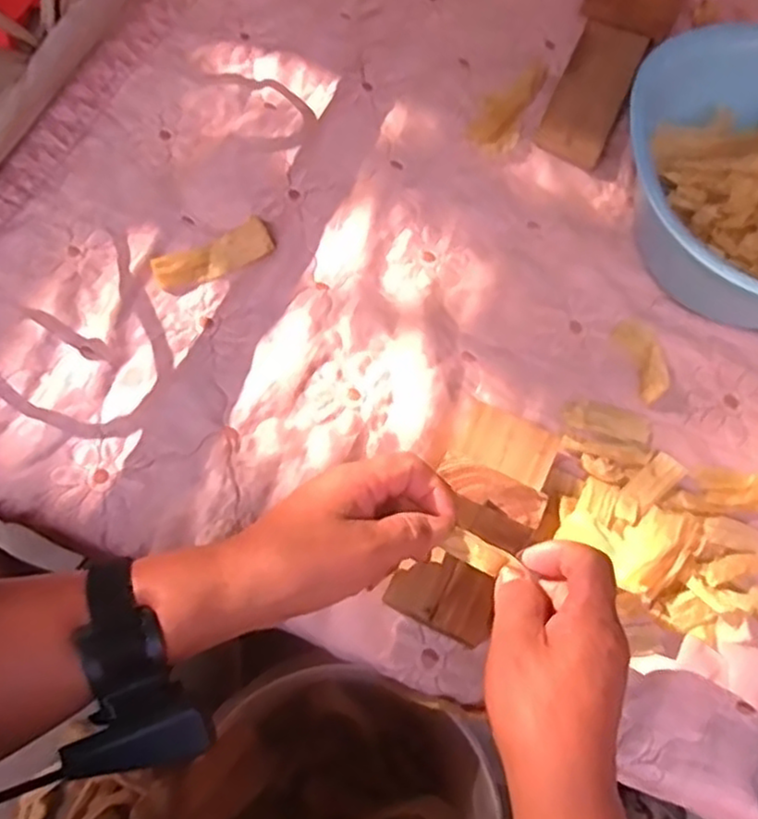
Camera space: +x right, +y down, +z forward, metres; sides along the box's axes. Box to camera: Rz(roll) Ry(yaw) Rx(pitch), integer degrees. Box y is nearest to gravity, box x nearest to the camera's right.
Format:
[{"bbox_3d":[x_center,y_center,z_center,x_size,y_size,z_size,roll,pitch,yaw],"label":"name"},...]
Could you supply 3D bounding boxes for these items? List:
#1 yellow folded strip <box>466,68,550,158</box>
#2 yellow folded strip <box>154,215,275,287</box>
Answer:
[{"bbox_3d":[0.123,-0.285,0.663,0.041,0.015,0.110,27,70,9],"label":"yellow folded strip"},{"bbox_3d":[-0.139,-0.128,0.593,0.099,0.010,0.031,-25,94,-4],"label":"yellow folded strip"}]

